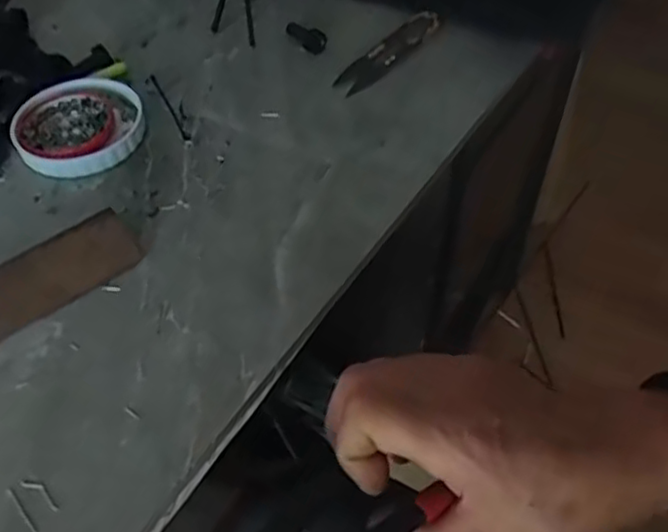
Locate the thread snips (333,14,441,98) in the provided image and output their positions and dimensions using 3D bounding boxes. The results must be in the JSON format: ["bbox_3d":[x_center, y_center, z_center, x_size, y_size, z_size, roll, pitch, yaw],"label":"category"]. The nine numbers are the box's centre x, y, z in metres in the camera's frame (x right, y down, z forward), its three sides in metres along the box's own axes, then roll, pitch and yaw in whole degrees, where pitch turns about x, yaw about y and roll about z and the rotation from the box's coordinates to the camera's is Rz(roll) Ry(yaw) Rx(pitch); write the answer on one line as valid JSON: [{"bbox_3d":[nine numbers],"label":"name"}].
[{"bbox_3d":[0.045,-0.170,0.540,0.032,0.007,0.118,28,58,22],"label":"thread snips"}]

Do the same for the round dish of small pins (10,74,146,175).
[{"bbox_3d":[-0.179,-0.099,0.485,0.088,0.018,0.083,-1,52,1],"label":"round dish of small pins"}]

